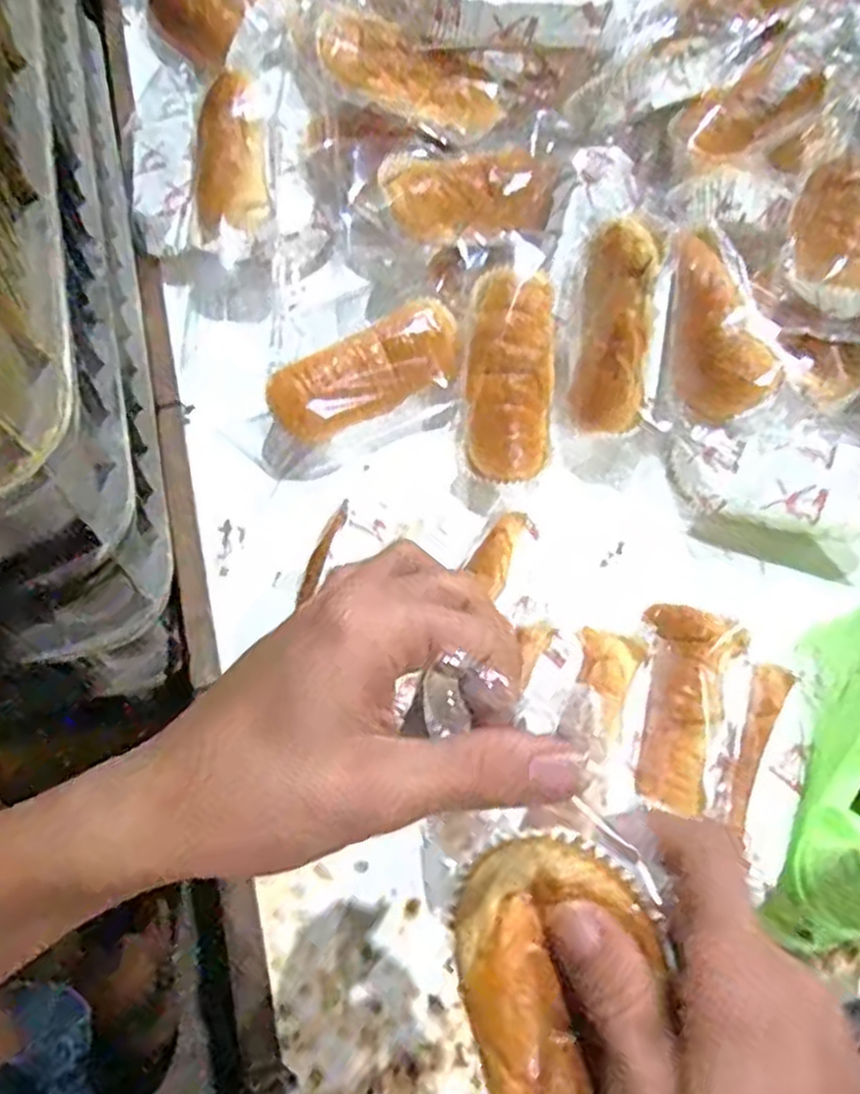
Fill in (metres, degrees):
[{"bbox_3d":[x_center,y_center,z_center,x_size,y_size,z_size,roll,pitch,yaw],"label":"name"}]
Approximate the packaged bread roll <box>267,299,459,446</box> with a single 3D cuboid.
[{"bbox_3d":[-0.045,-0.117,0.548,0.132,0.058,0.051,-25,69,-14],"label":"packaged bread roll"}]

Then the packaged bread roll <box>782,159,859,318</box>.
[{"bbox_3d":[0.297,-0.223,0.569,0.063,0.043,0.127,20,66,6],"label":"packaged bread roll"}]

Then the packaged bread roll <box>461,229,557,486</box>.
[{"bbox_3d":[0.057,-0.132,0.539,0.071,0.046,0.178,4,86,-2],"label":"packaged bread roll"}]

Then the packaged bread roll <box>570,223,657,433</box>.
[{"bbox_3d":[0.125,-0.147,0.533,0.042,0.034,0.138,4,99,-2],"label":"packaged bread roll"}]

